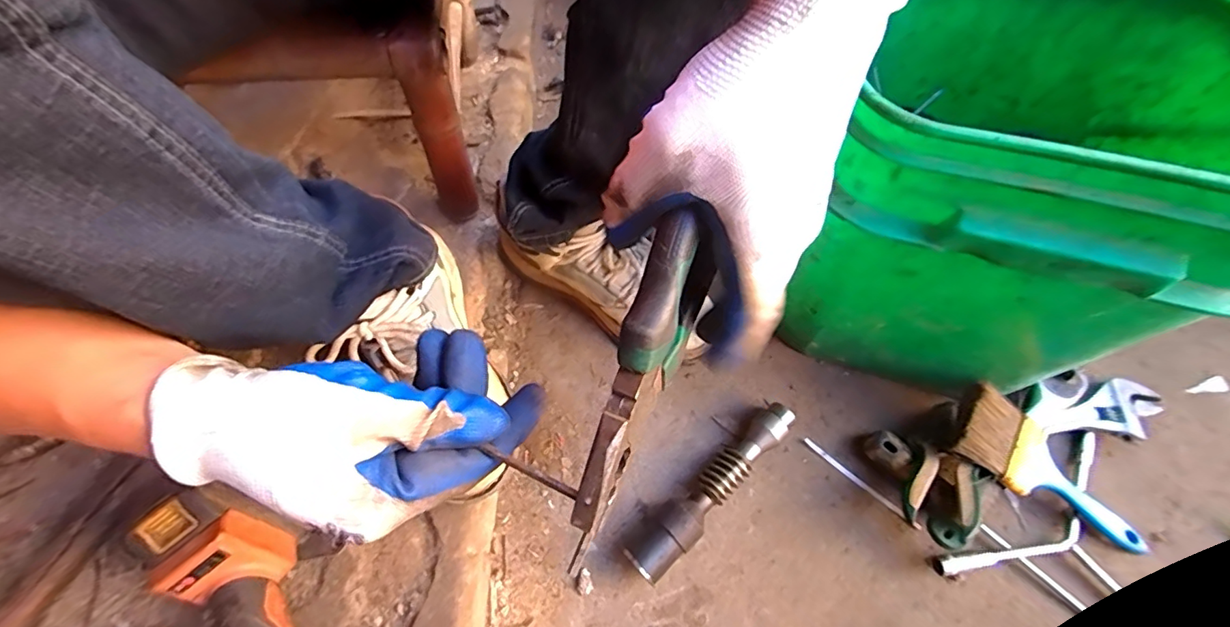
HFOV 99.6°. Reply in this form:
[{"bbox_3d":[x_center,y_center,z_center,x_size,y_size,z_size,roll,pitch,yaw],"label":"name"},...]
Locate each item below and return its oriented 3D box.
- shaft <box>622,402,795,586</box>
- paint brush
[{"bbox_3d":[0.095,0.165,0.502,0.209,0.045,0.045,-42,69,-14],"label":"shaft"},{"bbox_3d":[0.396,0.151,0.474,0.193,0.017,0.074,39,69,0],"label":"paint brush"}]

